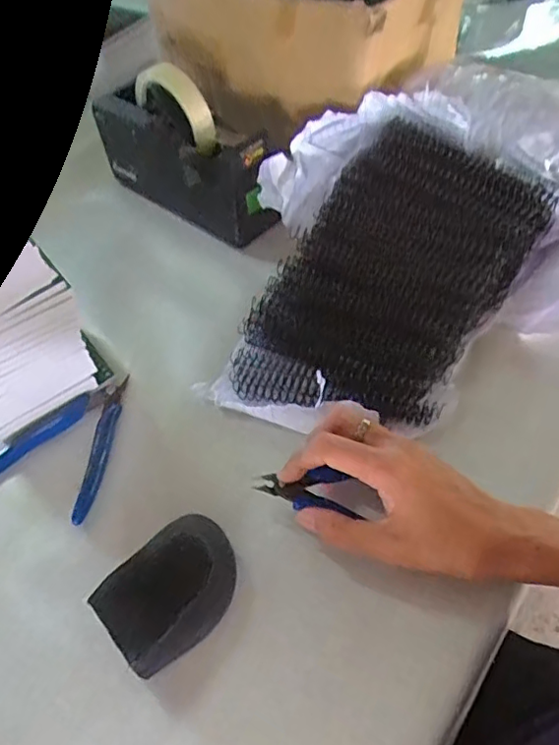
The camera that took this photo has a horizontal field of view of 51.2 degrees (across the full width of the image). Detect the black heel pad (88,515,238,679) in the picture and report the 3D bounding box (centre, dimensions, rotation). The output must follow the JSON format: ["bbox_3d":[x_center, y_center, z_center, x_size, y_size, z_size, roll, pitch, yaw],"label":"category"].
[{"bbox_3d":[-0.063,0.132,0.351,0.083,0.025,0.059,-35,59,-22],"label":"black heel pad"}]

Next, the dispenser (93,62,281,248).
[{"bbox_3d":[-0.085,-0.208,0.550,0.204,0.115,0.062,33,61,25],"label":"dispenser"}]

